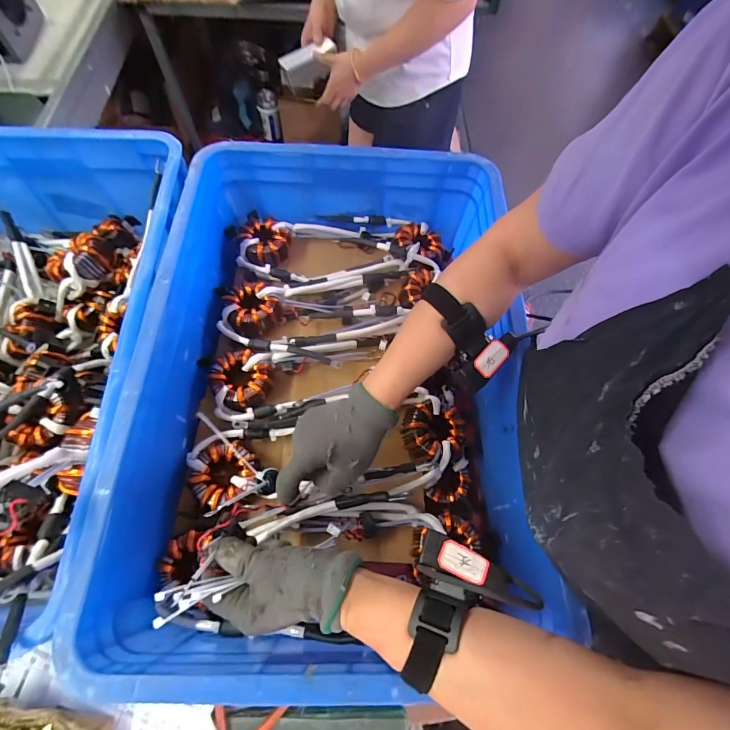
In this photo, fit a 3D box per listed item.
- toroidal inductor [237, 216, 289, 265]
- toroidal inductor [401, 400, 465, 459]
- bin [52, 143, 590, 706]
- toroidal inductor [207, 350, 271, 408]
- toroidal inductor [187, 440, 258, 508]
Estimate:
[{"bbox_3d":[-0.158,-0.194,0.607,0.073,0.033,0.080,-40,73,-19],"label":"toroidal inductor"},{"bbox_3d":[0.087,0.078,0.484,0.079,0.027,0.065,-19,67,-11],"label":"toroidal inductor"},{"bbox_3d":[-0.042,0.002,0.485,0.427,0.154,0.611,0,65,-3],"label":"bin"},{"bbox_3d":[-0.161,0.014,0.500,0.073,0.021,0.064,33,68,12],"label":"toroidal inductor"},{"bbox_3d":[-0.164,0.126,0.454,0.073,0.043,0.071,1,65,-3],"label":"toroidal inductor"}]

